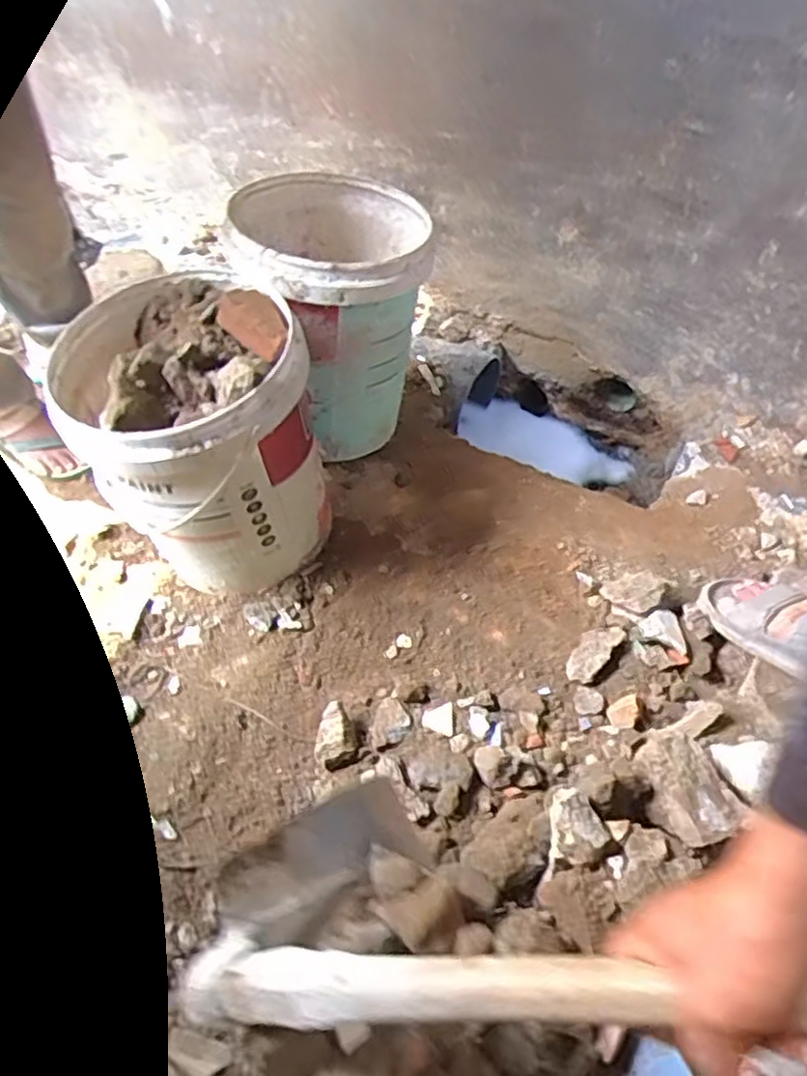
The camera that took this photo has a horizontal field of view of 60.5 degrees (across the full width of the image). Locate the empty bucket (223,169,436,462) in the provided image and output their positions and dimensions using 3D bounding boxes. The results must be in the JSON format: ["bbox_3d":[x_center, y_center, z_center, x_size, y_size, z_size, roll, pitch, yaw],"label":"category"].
[{"bbox_3d":[-0.113,-0.380,1.167,0.297,0.372,0.307,-1,55,1],"label":"empty bucket"}]

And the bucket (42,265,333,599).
[{"bbox_3d":[-0.281,-0.140,0.981,0.294,0.361,0.308,-1,55,1],"label":"bucket"}]

